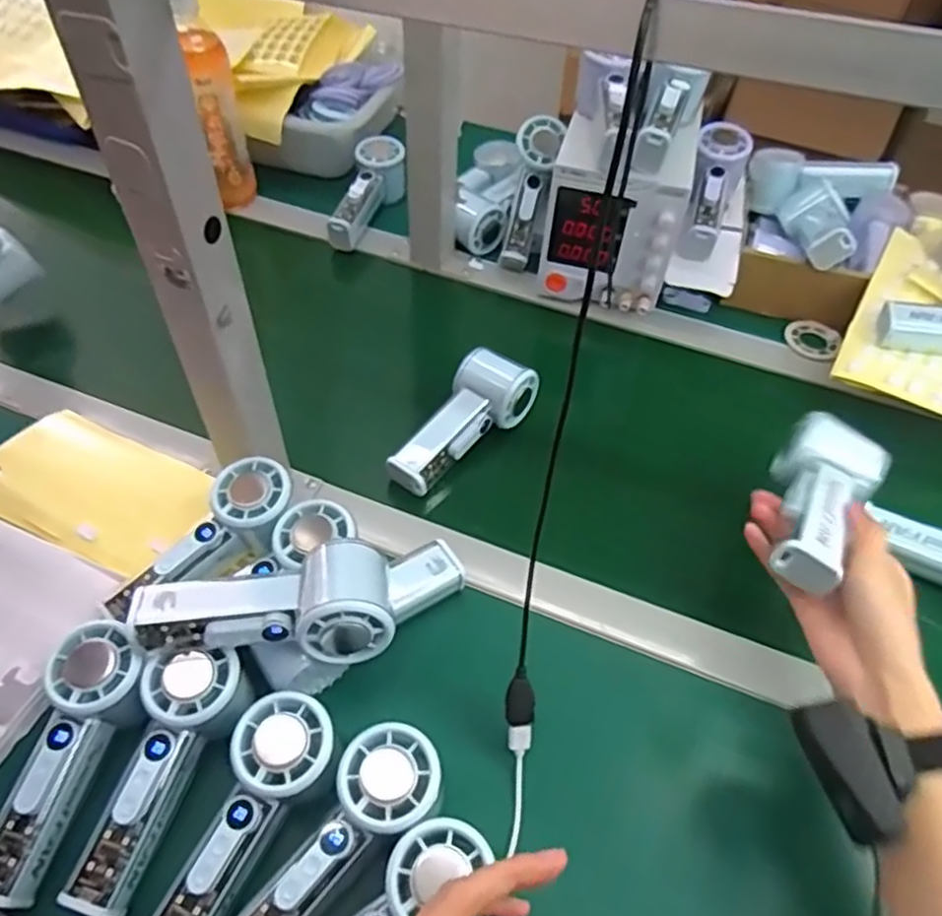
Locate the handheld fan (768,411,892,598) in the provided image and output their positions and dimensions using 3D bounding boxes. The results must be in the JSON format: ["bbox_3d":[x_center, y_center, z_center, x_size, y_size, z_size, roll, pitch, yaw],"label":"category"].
[{"bbox_3d":[0.242,0.034,0.481,0.065,0.051,0.133,22,46,14],"label":"handheld fan"}]

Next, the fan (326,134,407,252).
[{"bbox_3d":[-0.118,-0.300,0.804,0.056,0.055,0.140,9,51,4],"label":"fan"}]

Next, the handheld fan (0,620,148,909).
[{"bbox_3d":[-0.235,0.176,0.416,0.055,0.043,0.148,12,67,7],"label":"handheld fan"}]

